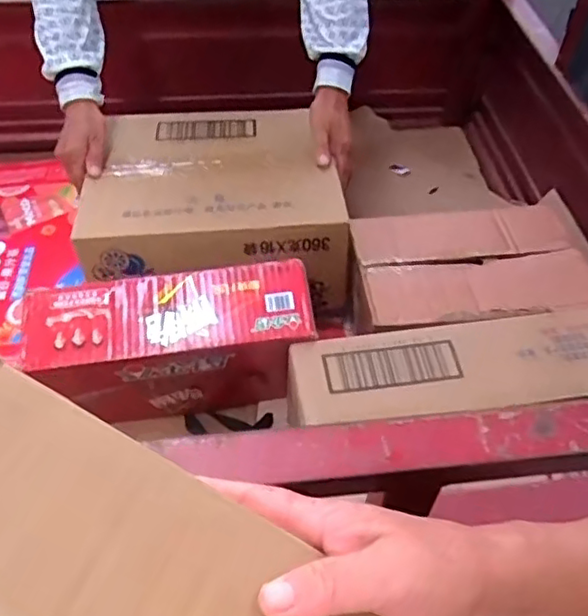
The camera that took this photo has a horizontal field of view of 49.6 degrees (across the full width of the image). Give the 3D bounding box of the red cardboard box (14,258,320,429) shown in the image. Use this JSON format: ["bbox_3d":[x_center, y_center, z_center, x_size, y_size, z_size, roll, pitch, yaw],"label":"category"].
[{"bbox_3d":[-0.147,0.063,0.818,0.323,0.224,0.099,-5,54,-5],"label":"red cardboard box"}]

